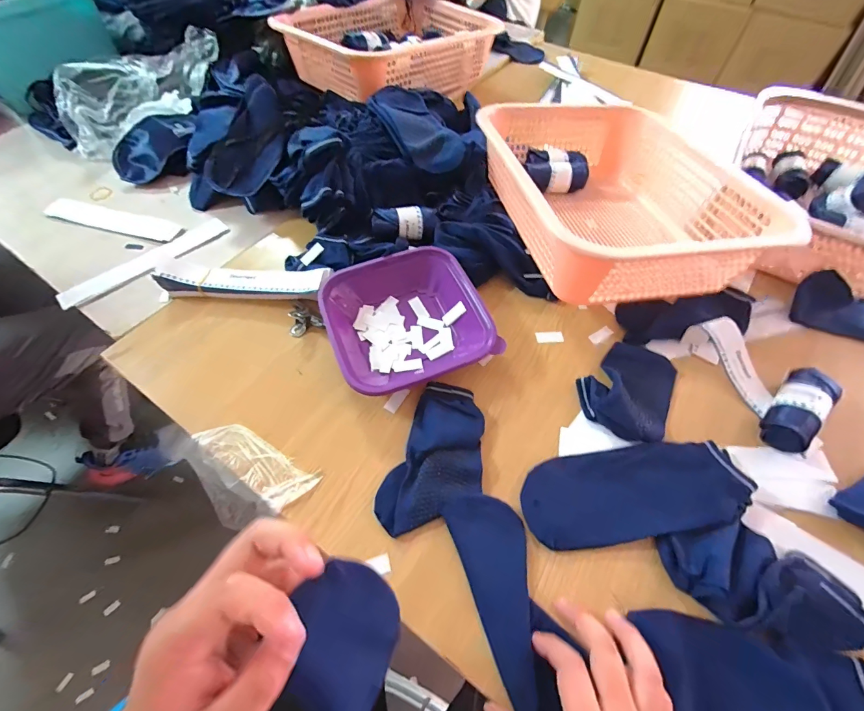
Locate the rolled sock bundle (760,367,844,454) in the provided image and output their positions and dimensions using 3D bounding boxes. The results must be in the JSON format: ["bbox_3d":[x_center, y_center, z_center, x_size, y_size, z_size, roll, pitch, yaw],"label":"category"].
[{"bbox_3d":[0.402,0.060,0.428,0.108,0.041,0.046,-40,66,-21],"label":"rolled sock bundle"}]

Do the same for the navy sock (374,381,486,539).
[{"bbox_3d":[0.008,0.108,0.409,0.089,0.018,0.160,18,60,13],"label":"navy sock"}]

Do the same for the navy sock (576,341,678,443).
[{"bbox_3d":[0.233,0.030,0.450,0.097,0.033,0.125,31,64,20],"label":"navy sock"}]

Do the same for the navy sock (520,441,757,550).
[{"bbox_3d":[0.200,0.132,0.387,0.217,0.021,0.087,-7,58,-2],"label":"navy sock"}]

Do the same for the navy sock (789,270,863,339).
[{"bbox_3d":[0.579,-0.060,0.511,0.196,0.042,0.084,17,60,11],"label":"navy sock"}]

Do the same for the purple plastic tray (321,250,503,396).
[{"bbox_3d":[-0.033,-0.049,0.495,0.188,0.052,0.176,-20,59,-10],"label":"purple plastic tray"}]

